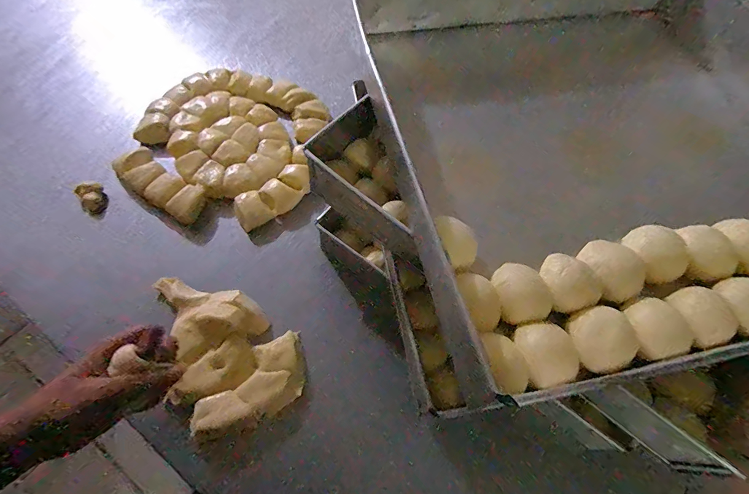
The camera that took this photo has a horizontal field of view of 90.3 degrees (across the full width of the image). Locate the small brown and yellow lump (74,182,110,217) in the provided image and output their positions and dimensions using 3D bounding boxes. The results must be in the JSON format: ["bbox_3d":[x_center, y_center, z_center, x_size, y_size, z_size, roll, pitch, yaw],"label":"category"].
[{"bbox_3d":[-0.387,-0.066,0.512,0.031,0.018,0.049,-28,69,-19],"label":"small brown and yellow lump"}]

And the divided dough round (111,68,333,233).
[{"bbox_3d":[-0.223,-0.163,0.574,0.265,0.035,0.280,3,62,-5],"label":"divided dough round"}]

